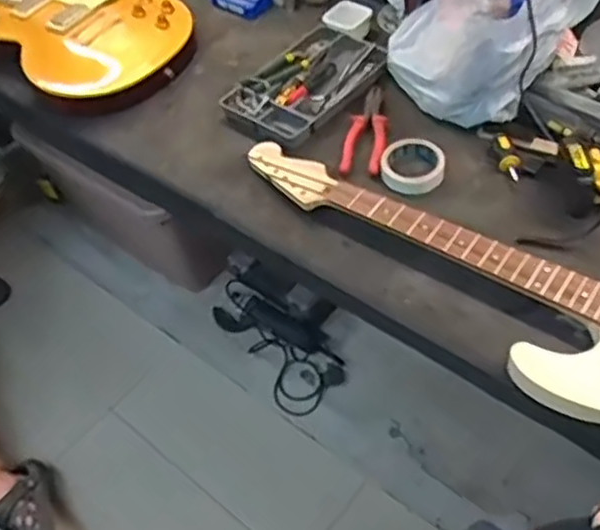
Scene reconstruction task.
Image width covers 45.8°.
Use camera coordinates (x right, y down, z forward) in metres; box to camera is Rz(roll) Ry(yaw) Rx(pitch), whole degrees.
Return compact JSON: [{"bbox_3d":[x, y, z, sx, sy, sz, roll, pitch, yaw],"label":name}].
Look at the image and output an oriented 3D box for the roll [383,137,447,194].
[{"bbox_3d":[0.172,-0.151,1.071,0.095,0.030,0.098,-2,49,3],"label":"roll"}]

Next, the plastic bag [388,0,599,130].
[{"bbox_3d":[0.276,-0.371,1.073,0.191,0.268,0.266,-22,51,-14],"label":"plastic bag"}]

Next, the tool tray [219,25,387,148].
[{"bbox_3d":[0.007,-0.313,1.219,0.159,0.041,0.274,30,58,27],"label":"tool tray"}]

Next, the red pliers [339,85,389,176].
[{"bbox_3d":[0.109,-0.224,1.126,0.061,0.024,0.195,7,50,10],"label":"red pliers"}]

